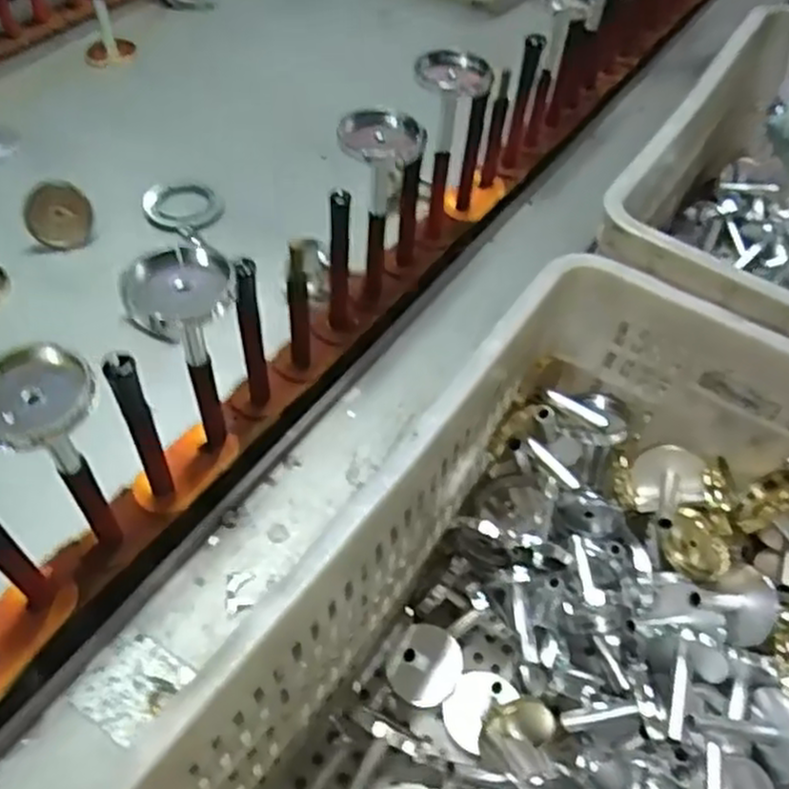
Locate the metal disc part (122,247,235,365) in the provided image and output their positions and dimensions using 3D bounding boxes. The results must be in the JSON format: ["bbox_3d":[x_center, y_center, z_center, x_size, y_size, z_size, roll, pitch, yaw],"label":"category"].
[{"bbox_3d":[-0.133,-0.050,0.489,0.067,0.073,0.062,-15,53,-14],"label":"metal disc part"}]

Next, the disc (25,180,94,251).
[{"bbox_3d":[-0.339,-0.182,0.769,0.062,0.065,0.005,0,14,-34],"label":"disc"}]

